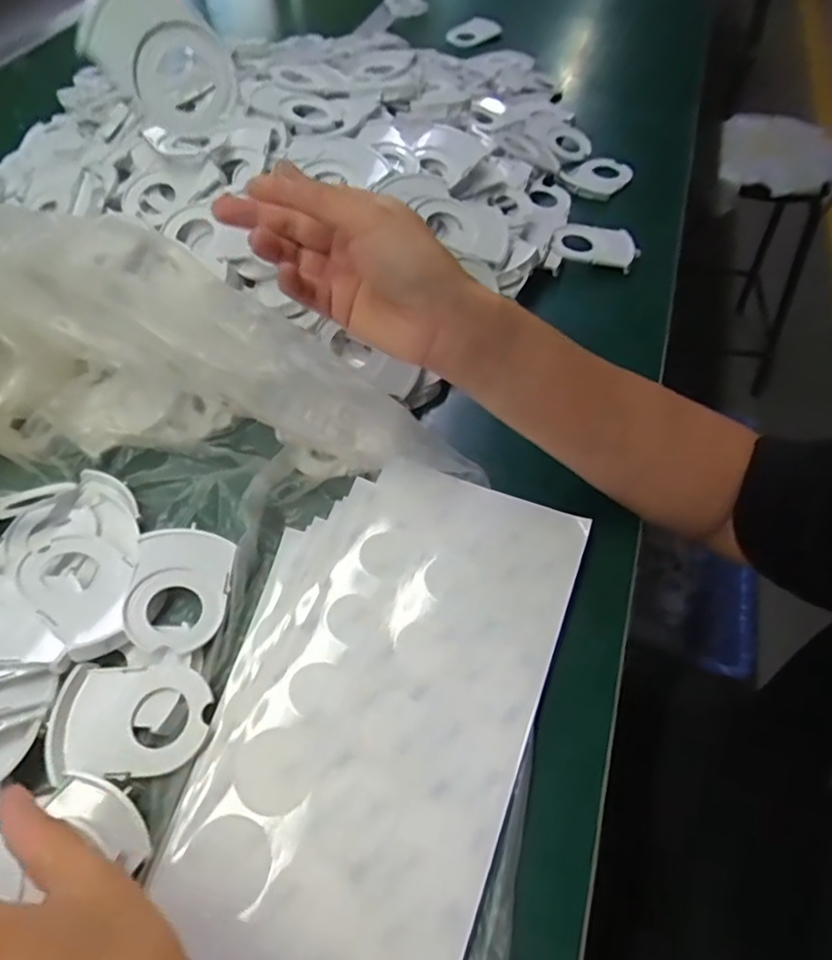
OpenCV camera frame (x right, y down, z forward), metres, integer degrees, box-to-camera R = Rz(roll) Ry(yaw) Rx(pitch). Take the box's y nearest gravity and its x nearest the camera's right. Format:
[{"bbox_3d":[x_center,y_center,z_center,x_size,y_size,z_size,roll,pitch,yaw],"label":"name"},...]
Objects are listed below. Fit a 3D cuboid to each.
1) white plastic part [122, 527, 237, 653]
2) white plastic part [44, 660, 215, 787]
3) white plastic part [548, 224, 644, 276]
[{"bbox_3d":[-0.137,0.062,0.350,0.053,0.009,0.074,-4,55,-3],"label":"white plastic part"},{"bbox_3d":[-0.149,0.123,0.313,0.078,0.007,0.055,-6,55,-4],"label":"white plastic part"},{"bbox_3d":[0.167,-0.219,0.558,0.078,0.007,0.052,14,65,5],"label":"white plastic part"}]

